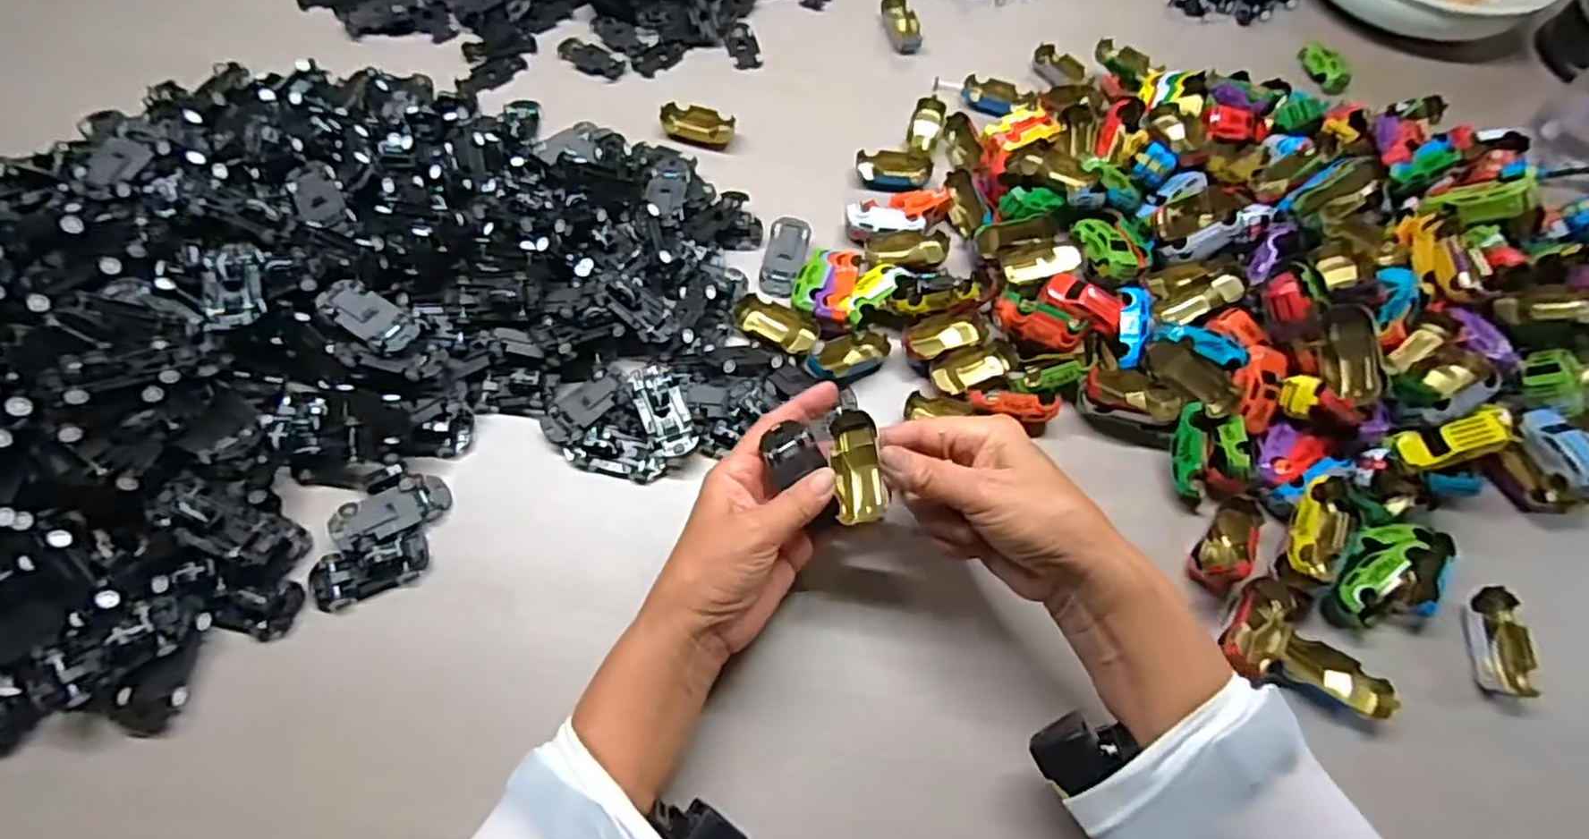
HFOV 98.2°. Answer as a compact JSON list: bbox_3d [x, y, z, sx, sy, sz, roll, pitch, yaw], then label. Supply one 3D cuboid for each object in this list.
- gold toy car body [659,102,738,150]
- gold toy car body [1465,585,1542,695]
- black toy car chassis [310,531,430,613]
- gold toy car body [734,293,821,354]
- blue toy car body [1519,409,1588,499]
[{"bbox_3d":[-0.084,-0.255,0.597,0.061,0.016,0.033,13,61,3],"label":"gold toy car body"},{"bbox_3d":[0.431,0.136,0.423,0.026,0.020,0.062,10,61,1],"label":"gold toy car body"},{"bbox_3d":[-0.251,0.089,0.406,0.064,0.015,0.031,-14,63,-12],"label":"black toy car chassis"},{"bbox_3d":[-0.015,-0.065,0.503,0.064,0.021,0.034,30,63,12],"label":"gold toy car body"},{"bbox_3d":[0.516,0.019,0.462,0.019,0.026,0.066,5,48,-2],"label":"blue toy car body"}]

